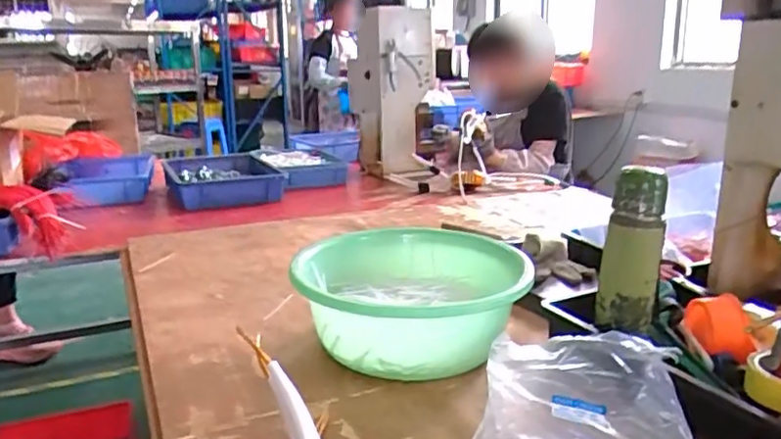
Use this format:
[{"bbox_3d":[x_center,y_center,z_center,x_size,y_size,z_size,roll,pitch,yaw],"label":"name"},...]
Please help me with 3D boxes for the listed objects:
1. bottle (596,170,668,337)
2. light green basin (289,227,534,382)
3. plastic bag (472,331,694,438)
[{"bbox_3d":[0.298,0.036,0.779,0.067,0.191,0.056,6,16,25],"label":"bottle"},{"bbox_3d":[0.026,0.112,0.857,0.294,0.129,0.310,-1,14,0],"label":"light green basin"},{"bbox_3d":[0.187,0.199,0.620,0.201,0.085,0.226,5,15,18],"label":"plastic bag"}]

